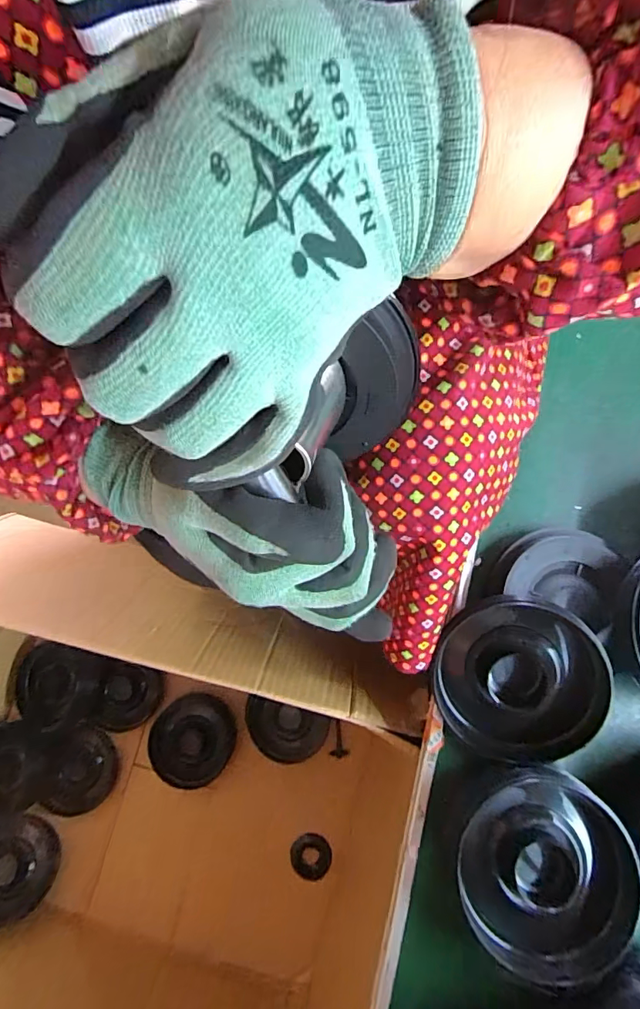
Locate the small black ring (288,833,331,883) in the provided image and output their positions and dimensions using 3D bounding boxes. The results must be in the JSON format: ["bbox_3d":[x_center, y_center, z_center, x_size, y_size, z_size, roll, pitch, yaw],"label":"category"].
[{"bbox_3d":[-0.014,0.536,0.717,0.060,0.013,0.057,0,79,1],"label":"small black ring"}]

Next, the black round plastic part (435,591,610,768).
[{"bbox_3d":[0.150,0.132,0.359,0.119,0.033,0.119,-5,74,16],"label":"black round plastic part"}]

